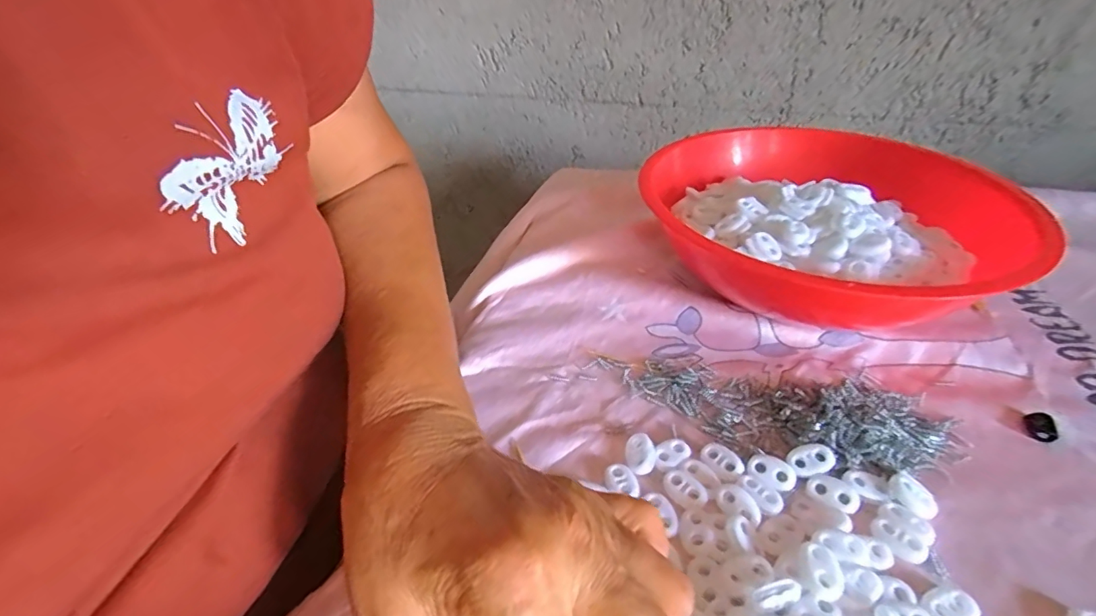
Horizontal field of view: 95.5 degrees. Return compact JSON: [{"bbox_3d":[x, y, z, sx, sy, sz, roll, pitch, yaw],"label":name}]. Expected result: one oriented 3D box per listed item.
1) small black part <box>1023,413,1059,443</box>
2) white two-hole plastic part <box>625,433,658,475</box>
[{"bbox_3d":[0.269,0.064,0.271,0.015,0.008,0.015,-23,43,-25],"label":"small black part"},{"bbox_3d":[0.049,0.078,0.263,0.015,0.008,0.022,-2,40,-1],"label":"white two-hole plastic part"}]

